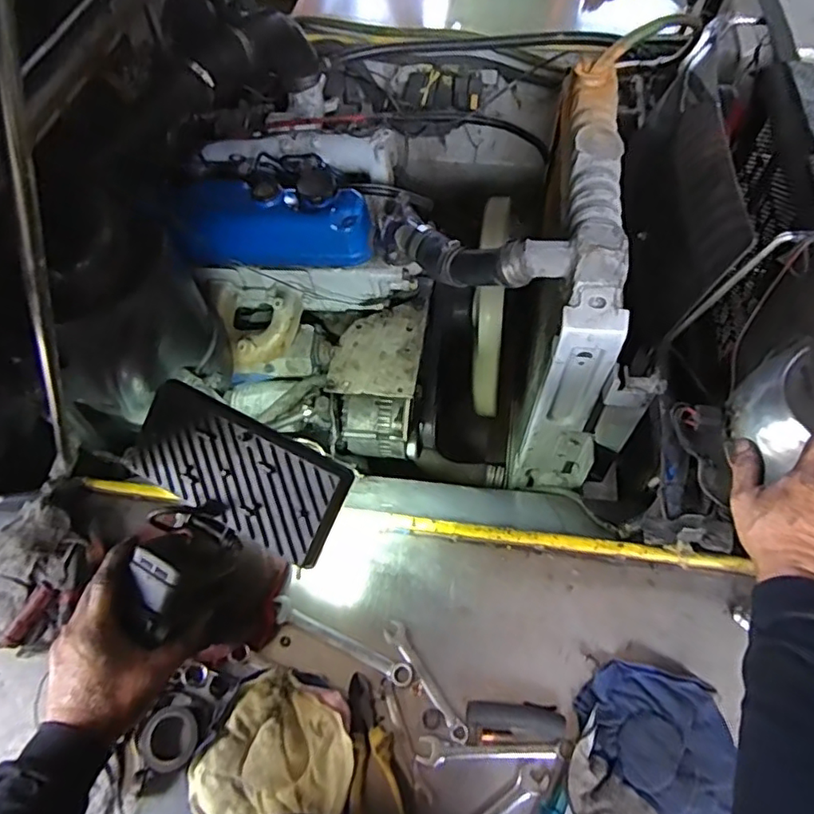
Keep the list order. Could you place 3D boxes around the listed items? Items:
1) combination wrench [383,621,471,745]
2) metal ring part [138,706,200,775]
[{"bbox_3d":[0.019,0.270,0.585,0.021,0.009,0.125,-33,66,-16],"label":"combination wrench"},{"bbox_3d":[-0.229,0.322,0.571,0.053,0.010,0.054,16,63,9],"label":"metal ring part"}]

